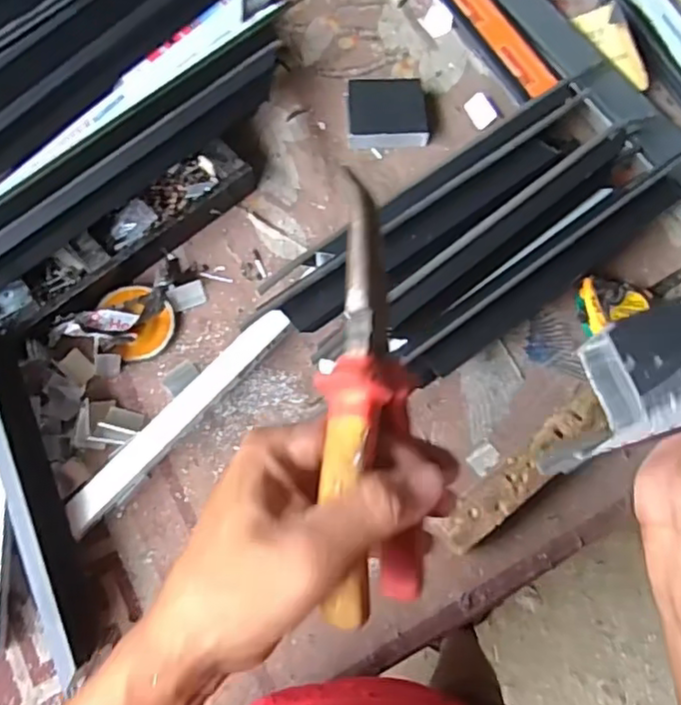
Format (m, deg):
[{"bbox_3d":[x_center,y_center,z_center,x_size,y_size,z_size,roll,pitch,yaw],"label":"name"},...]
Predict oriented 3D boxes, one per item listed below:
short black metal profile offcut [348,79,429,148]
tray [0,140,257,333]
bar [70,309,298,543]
[{"bbox_3d":[0.055,-0.277,0.734,0.090,0.035,0.070,1,73,-1],"label":"short black metal profile offcut"},{"bbox_3d":[-0.238,-0.119,0.674,0.317,0.039,0.096,-39,76,-14],"label":"tray"},{"bbox_3d":[-0.148,0.056,0.597,0.027,0.023,0.266,40,74,12],"label":"bar"}]

